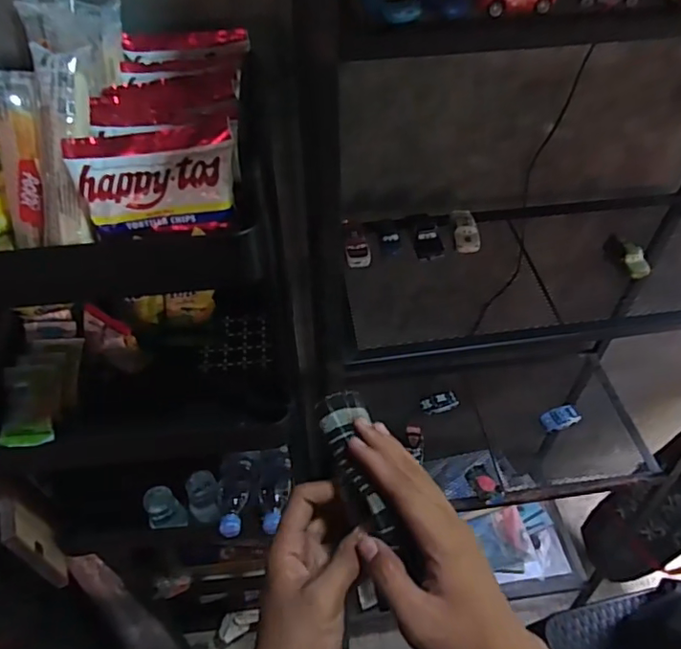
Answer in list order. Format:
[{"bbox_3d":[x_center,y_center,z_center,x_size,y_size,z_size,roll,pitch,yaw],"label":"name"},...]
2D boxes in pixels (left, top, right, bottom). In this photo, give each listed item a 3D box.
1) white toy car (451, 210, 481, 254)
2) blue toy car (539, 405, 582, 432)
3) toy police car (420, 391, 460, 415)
[{"bbox_3d":[0.174,-0.131,0.762,0.032,0.019,0.076,-1,49,0],"label":"white toy car"},{"bbox_3d":[0.403,0.169,0.998,0.071,0.028,0.034,-12,50,-10],"label":"blue toy car"},{"bbox_3d":[0.186,0.146,1.025,0.071,0.020,0.033,-16,51,-14],"label":"toy police car"}]

